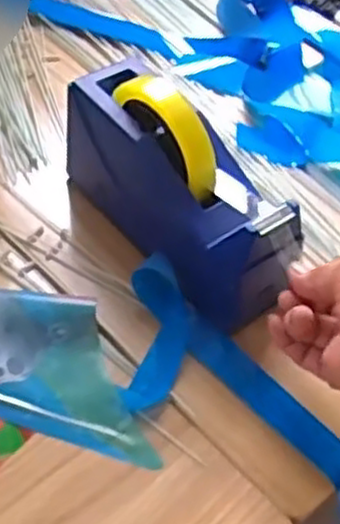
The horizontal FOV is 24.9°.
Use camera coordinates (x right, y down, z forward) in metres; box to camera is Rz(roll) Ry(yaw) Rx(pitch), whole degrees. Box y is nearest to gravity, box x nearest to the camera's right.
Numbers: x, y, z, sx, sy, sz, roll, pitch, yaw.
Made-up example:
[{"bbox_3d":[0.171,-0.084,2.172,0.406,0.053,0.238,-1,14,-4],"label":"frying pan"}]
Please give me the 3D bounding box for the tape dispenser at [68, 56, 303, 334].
[{"bbox_3d":[0.006,-0.056,0.553,0.072,0.119,0.200,-28,59,-24],"label":"tape dispenser"}]

